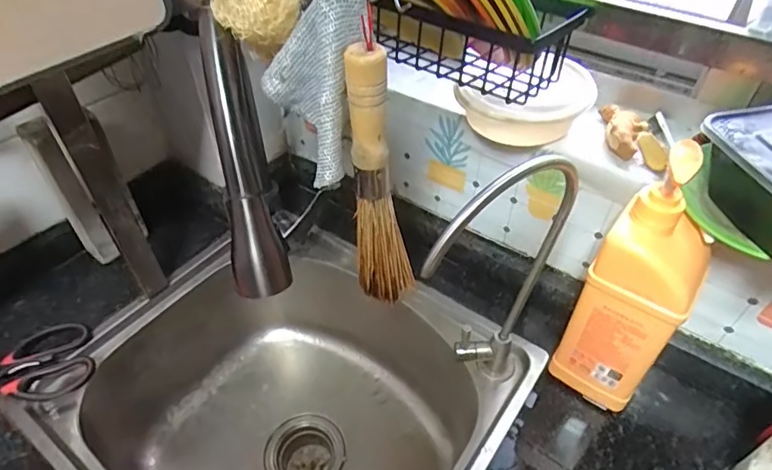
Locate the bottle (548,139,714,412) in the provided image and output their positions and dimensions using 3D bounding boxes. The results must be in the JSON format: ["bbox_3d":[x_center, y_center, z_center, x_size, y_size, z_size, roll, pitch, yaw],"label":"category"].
[{"bbox_3d":[0.230,0.056,0.461,0.079,0.290,0.064,29,50,28],"label":"bottle"}]

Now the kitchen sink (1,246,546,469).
[{"bbox_3d":[-0.110,0.246,0.616,0.438,0.250,0.383,28,51,25],"label":"kitchen sink"}]

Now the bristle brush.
[{"bbox_3d":[-0.003,-0.035,0.424,0.048,0.242,0.029,13,46,12],"label":"bristle brush"}]

